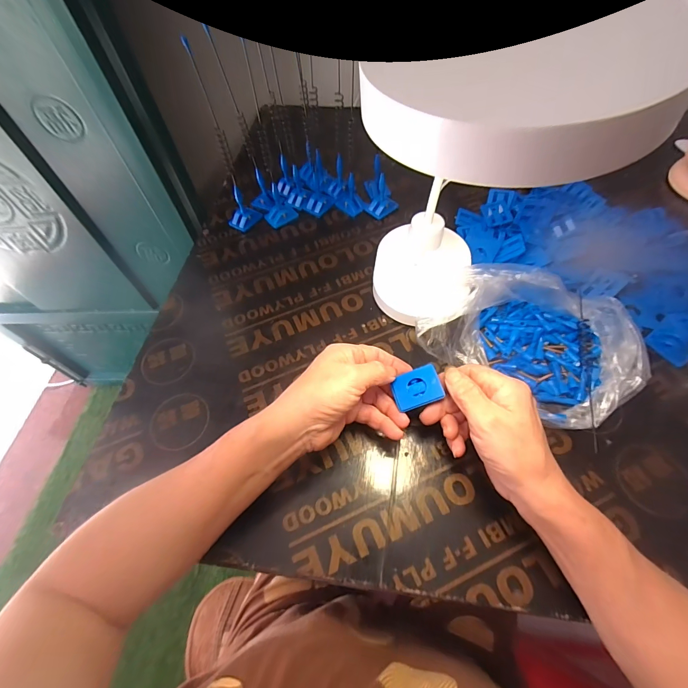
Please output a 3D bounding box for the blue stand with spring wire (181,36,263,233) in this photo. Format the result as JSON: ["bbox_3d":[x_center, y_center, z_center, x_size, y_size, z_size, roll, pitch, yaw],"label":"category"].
[{"bbox_3d":[-0.156,-0.238,0.444,0.049,0.212,0.041,-24,60,-11],"label":"blue stand with spring wire"}]

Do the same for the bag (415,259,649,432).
[{"bbox_3d":[0.204,-0.013,0.371,0.206,0.059,0.161,33,66,21],"label":"bag"}]

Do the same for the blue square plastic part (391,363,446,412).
[{"bbox_3d":[0.068,0.041,0.329,0.044,0.011,0.034,-16,60,-5],"label":"blue square plastic part"}]

